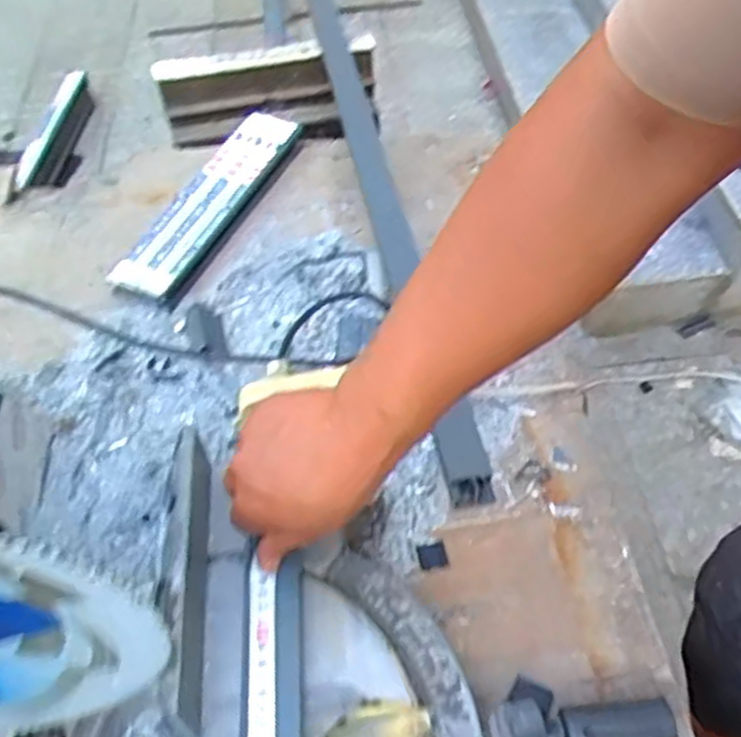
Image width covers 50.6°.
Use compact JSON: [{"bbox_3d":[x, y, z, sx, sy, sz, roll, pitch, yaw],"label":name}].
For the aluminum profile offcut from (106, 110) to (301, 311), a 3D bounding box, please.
[{"bbox_3d":[-0.187,-0.217,0.987,0.095,0.034,0.367,19,56,18],"label":"aluminum profile offcut"}]

